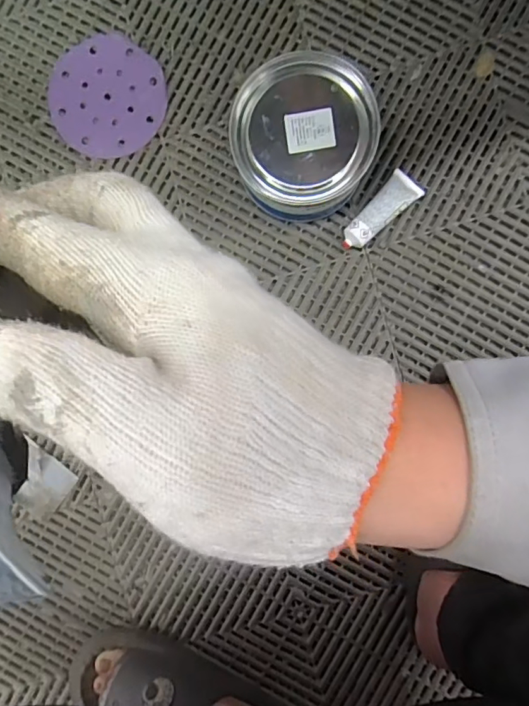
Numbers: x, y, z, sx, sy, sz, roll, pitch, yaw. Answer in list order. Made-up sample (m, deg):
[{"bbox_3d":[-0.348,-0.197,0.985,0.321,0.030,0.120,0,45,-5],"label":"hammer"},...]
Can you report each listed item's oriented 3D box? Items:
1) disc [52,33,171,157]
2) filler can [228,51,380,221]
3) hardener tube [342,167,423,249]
[{"bbox_3d":[-0.188,-0.307,0.608,0.137,0.004,0.136,0,98,2],"label":"disc"},{"bbox_3d":[0.042,-0.229,0.556,0.145,0.096,0.143,0,91,1],"label":"filler can"},{"bbox_3d":[0.135,-0.167,0.598,0.110,0.025,0.039,-41,90,2],"label":"hardener tube"}]

